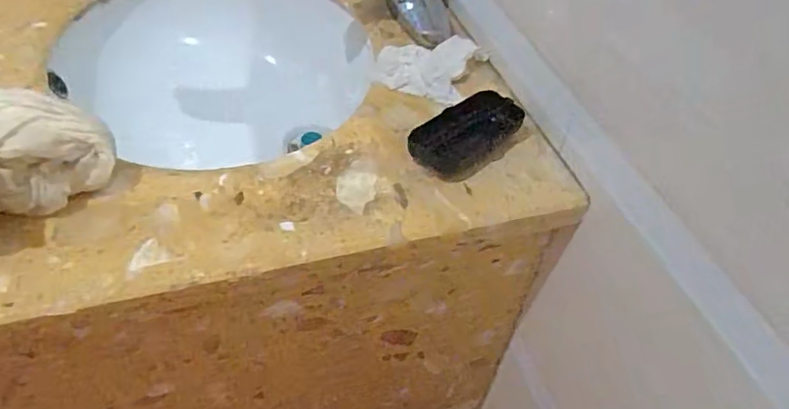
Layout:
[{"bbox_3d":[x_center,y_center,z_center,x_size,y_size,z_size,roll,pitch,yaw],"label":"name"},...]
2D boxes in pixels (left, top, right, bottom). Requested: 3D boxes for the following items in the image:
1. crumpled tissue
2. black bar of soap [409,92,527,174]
[{"bbox_3d":[0.034,-0.145,0.570,0.093,0.027,0.093,20,48,14],"label":"crumpled tissue"},{"bbox_3d":[0.065,-0.065,0.494,0.098,0.031,0.051,-28,54,-27],"label":"black bar of soap"}]

